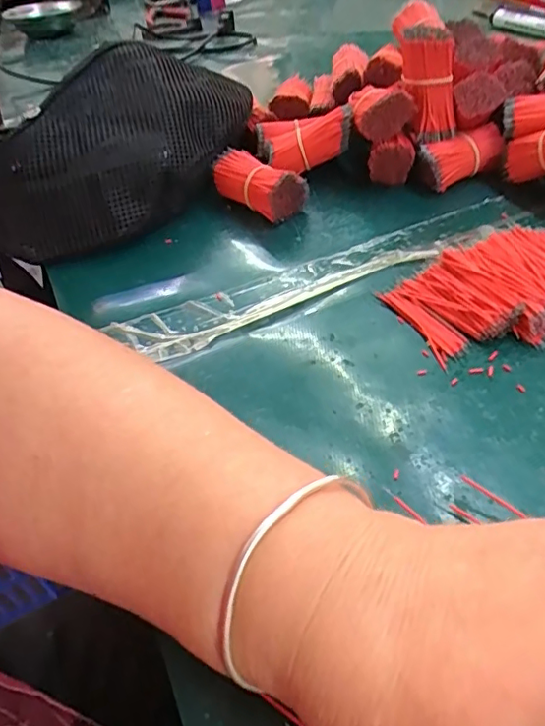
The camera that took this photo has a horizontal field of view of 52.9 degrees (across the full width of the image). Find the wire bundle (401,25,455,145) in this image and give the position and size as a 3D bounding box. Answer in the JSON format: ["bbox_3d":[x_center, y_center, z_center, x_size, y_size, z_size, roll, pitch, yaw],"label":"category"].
[{"bbox_3d":[0.113,-0.200,0.394,0.031,0.076,0.028,-29,27,-20],"label":"wire bundle"}]

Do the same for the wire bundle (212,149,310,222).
[{"bbox_3d":[-0.011,-0.132,0.410,0.069,0.038,0.032,27,54,30],"label":"wire bundle"}]

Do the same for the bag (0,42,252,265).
[{"bbox_3d":[-0.114,-0.167,0.419,0.119,0.090,0.230,27,54,30],"label":"bag"}]

